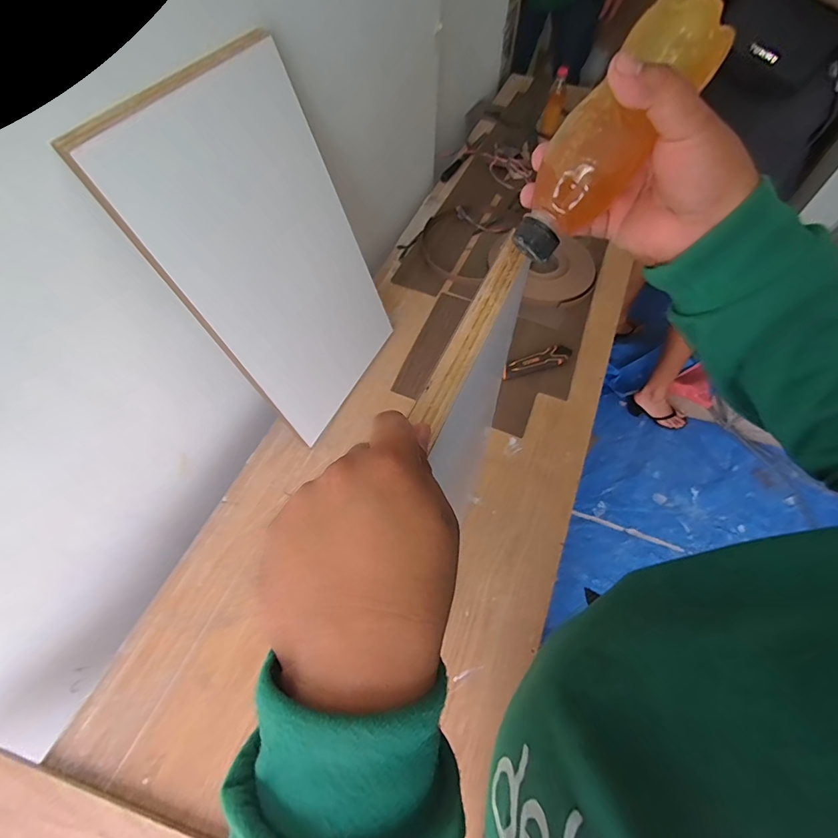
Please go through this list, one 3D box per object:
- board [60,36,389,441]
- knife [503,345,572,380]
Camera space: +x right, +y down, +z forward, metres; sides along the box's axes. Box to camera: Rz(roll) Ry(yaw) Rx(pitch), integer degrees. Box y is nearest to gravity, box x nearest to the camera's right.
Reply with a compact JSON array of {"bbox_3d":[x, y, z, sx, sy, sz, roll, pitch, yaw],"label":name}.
[{"bbox_3d":[-0.211,-0.240,0.702,0.017,0.528,0.336,15,60,29],"label":"board"},{"bbox_3d":[0.256,-0.126,0.934,0.167,0.013,0.046,-16,61,-10],"label":"knife"}]

